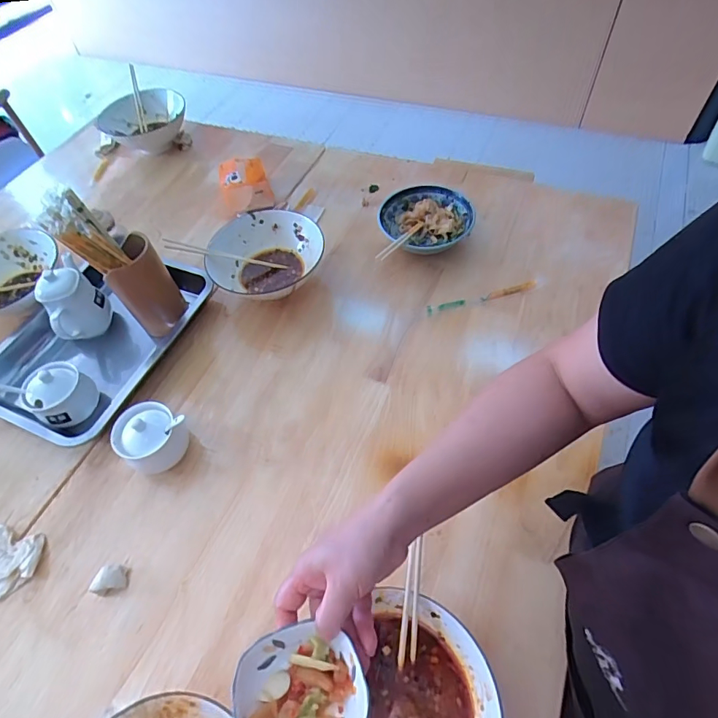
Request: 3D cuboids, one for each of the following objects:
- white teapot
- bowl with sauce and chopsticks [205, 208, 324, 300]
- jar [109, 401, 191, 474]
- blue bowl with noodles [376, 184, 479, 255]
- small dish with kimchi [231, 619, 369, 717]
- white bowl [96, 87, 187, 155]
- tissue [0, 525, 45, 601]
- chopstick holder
[{"bbox_3d":[-0.477,-0.102,0.750,0.085,0.100,0.111,-36,61,-18],"label":"white teapot"},{"bbox_3d":[-0.156,-0.164,0.794,0.178,0.087,0.182,-5,52,7],"label":"bowl with sauce and chopsticks"},{"bbox_3d":[-0.278,0.110,0.622,0.078,0.085,0.089,37,66,27],"label":"jar"},{"bbox_3d":[0.123,-0.245,0.838,0.162,0.071,0.158,-5,52,7],"label":"blue bowl with noodles"},{"bbox_3d":[-0.044,0.240,0.327,0.090,0.046,0.085,-2,56,3],"label":"small dish with kimchi"},{"bbox_3d":[-0.524,-0.584,1.110,0.197,0.095,0.197,-2,56,3],"label":"white bowl"},{"bbox_3d":[-0.450,0.257,0.584,0.075,0.016,0.092,-16,52,-2],"label":"tissue"},{"bbox_3d":[-0.345,-0.115,0.738,0.084,0.151,0.063,-32,58,-16],"label":"chopstick holder"}]

